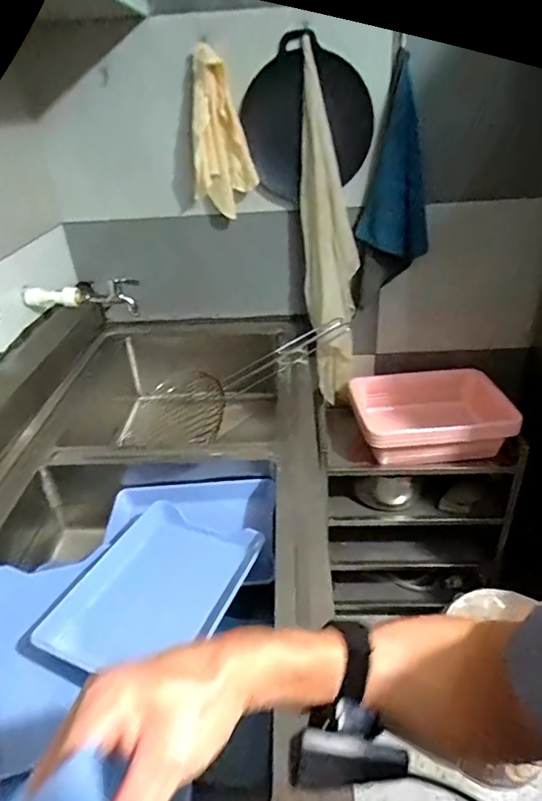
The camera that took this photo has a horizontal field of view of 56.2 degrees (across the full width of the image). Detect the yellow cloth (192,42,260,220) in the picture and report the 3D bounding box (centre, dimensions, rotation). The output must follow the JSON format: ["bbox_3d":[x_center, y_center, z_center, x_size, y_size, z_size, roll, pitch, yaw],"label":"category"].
[{"bbox_3d":[-0.107,-0.567,1.089,0.133,0.301,0.022,5,32,14],"label":"yellow cloth"}]

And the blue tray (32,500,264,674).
[{"bbox_3d":[-0.159,0.264,0.713,0.188,0.057,0.285,33,41,6],"label":"blue tray"}]

